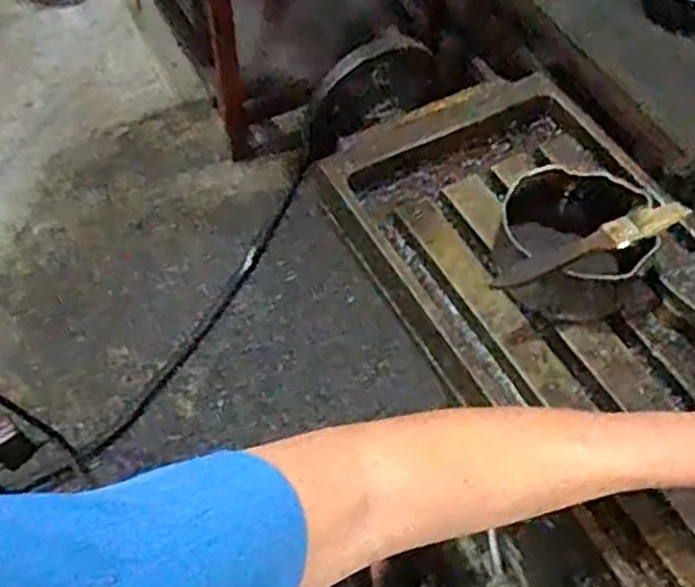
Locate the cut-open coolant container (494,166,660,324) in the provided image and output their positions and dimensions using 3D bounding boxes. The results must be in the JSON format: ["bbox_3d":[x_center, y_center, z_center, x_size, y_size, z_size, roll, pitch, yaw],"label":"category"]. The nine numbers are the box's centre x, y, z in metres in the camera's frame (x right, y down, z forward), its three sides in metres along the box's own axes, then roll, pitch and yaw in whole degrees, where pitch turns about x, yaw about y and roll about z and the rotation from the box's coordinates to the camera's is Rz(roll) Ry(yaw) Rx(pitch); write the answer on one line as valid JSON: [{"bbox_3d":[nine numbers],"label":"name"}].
[{"bbox_3d":[0.165,-0.038,0.553,0.107,0.060,0.102,7,58,2],"label":"cut-open coolant container"}]

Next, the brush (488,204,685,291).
[{"bbox_3d":[0.168,-0.033,0.514,0.148,0.015,0.019,-22,61,-15],"label":"brush"}]

